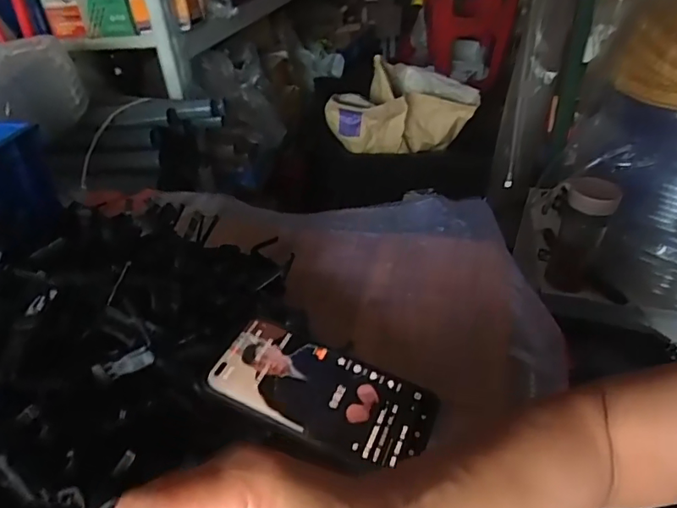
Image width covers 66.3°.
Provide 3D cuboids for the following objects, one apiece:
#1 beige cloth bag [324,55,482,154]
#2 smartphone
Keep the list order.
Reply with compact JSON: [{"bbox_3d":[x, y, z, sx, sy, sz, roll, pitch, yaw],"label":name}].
[{"bbox_3d":[0.145,-0.336,1.235,0.378,0.169,0.141,-18,39,-19],"label":"beige cloth bag"},{"bbox_3d":[-0.011,0.101,0.382,0.161,0.006,0.076,19,41,9],"label":"smartphone"}]

